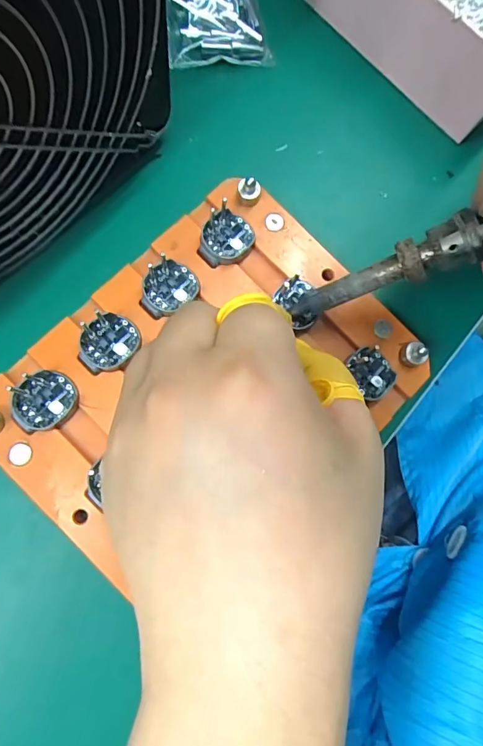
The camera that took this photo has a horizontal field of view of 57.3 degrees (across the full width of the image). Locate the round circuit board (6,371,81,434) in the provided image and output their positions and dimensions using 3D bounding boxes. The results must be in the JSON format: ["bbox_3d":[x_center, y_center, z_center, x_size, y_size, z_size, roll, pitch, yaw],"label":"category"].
[{"bbox_3d":[-0.093,0.013,0.210,0.028,0.006,0.027,1,80,-4],"label":"round circuit board"}]

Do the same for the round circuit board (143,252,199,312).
[{"bbox_3d":[-0.036,-0.045,0.223,0.026,0.004,0.026,1,80,-4],"label":"round circuit board"}]

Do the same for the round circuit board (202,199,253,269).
[{"bbox_3d":[-0.007,-0.071,0.231,0.025,0.008,0.031,22,79,0],"label":"round circuit board"}]

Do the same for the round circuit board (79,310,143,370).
[{"bbox_3d":[-0.065,-0.017,0.216,0.028,0.005,0.027,1,80,-4],"label":"round circuit board"}]

